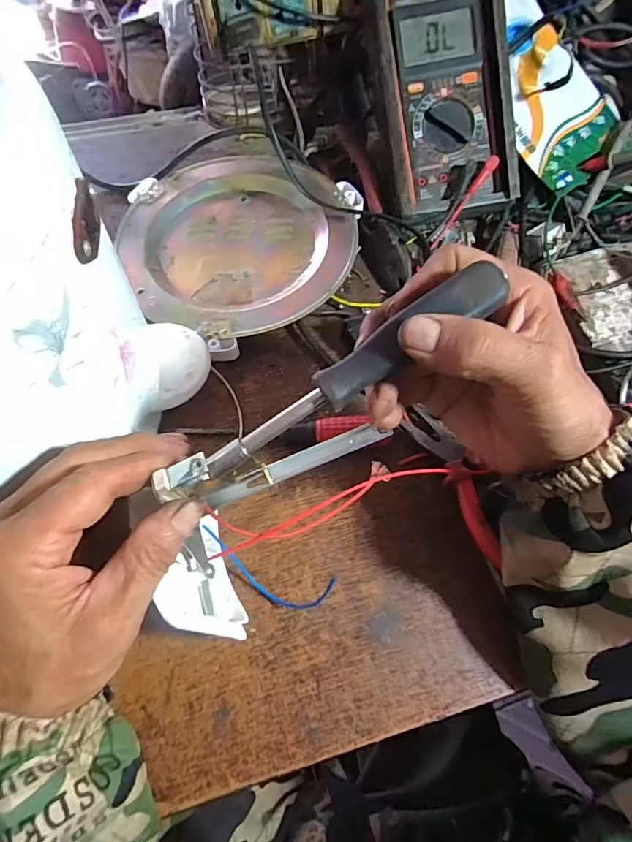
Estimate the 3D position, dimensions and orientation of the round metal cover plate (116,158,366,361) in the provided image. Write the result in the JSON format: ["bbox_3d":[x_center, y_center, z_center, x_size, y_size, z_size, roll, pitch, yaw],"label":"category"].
[{"bbox_3d":[-0.065,-0.163,0.418,0.206,0.026,0.209,0,64,-1],"label":"round metal cover plate"}]

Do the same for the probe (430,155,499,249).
[{"bbox_3d":[0.127,-0.188,0.402,0.009,0.011,0.089,39,100,16],"label":"probe"}]

